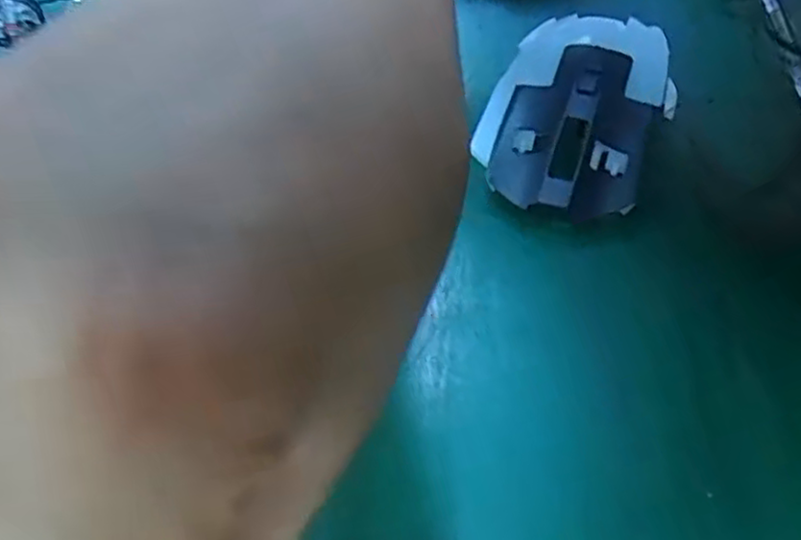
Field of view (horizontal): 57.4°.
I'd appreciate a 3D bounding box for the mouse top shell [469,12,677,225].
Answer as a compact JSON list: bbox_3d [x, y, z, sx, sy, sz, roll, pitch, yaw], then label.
[{"bbox_3d":[0.067,-0.059,0.279,0.064,0.038,0.092,18,59,17],"label":"mouse top shell"}]

